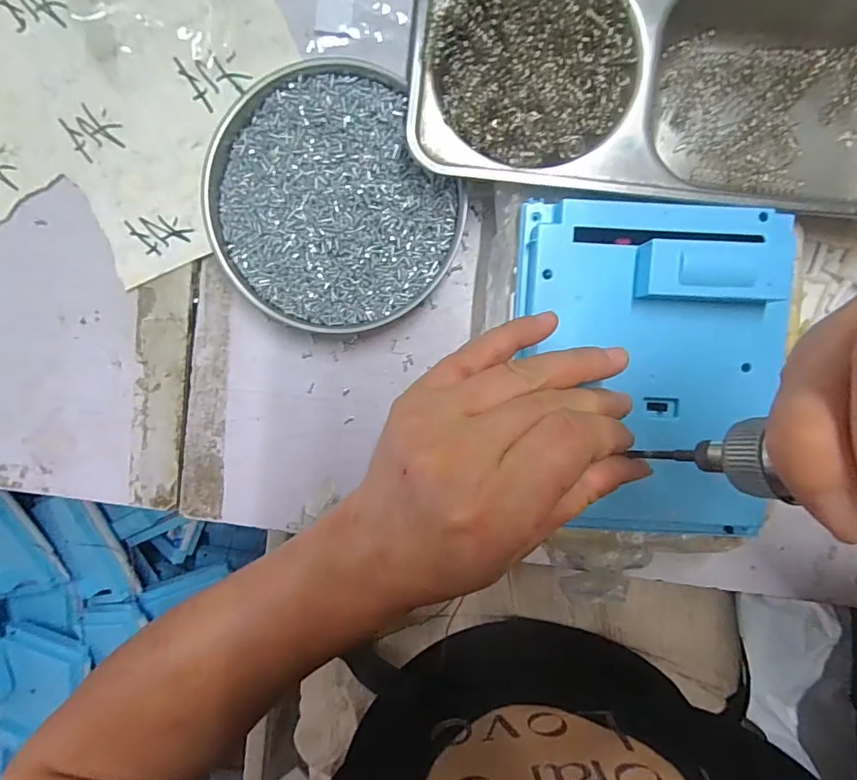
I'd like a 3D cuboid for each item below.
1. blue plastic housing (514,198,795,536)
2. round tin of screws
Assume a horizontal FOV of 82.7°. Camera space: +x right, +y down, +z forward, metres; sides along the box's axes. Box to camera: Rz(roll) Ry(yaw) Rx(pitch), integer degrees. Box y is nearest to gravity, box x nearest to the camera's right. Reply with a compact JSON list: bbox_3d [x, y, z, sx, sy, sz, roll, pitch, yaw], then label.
[{"bbox_3d":[0.106,-0.006,0.231,0.119,0.029,0.161,0,97,4],"label":"blue plastic housing"},{"bbox_3d":[-0.053,-0.101,0.269,0.124,0.022,0.137,-35,95,5],"label":"round tin of screws"}]

